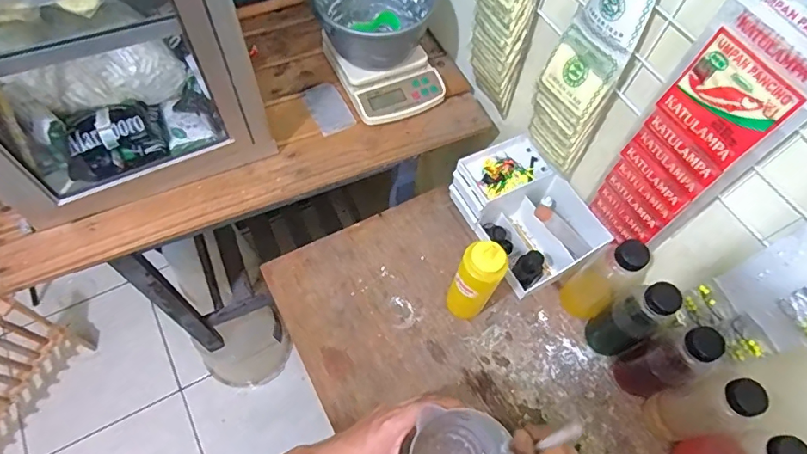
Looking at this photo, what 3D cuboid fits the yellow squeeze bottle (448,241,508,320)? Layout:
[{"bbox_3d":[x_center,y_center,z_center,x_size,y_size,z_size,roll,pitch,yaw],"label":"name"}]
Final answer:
[{"bbox_3d":[0.100,0.085,0.691,0.057,0.188,0.048,30,63,12],"label":"yellow squeeze bottle"}]

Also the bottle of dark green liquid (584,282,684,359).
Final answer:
[{"bbox_3d":[0.321,0.133,0.681,0.065,0.190,0.070,-29,67,-18],"label":"bottle of dark green liquid"}]

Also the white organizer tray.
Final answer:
[{"bbox_3d":[0.202,-0.022,0.807,0.153,0.102,0.233,-27,66,-18],"label":"white organizer tray"}]

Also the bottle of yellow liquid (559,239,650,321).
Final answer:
[{"bbox_3d":[0.298,0.074,0.710,0.080,0.189,0.063,-34,69,-20],"label":"bottle of yellow liquid"}]

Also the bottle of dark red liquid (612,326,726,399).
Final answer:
[{"bbox_3d":[0.355,0.190,0.655,0.057,0.186,0.074,-15,63,-12],"label":"bottle of dark red liquid"}]

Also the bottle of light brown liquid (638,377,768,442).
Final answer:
[{"bbox_3d":[0.389,0.240,0.630,0.052,0.193,0.061,-10,62,-10],"label":"bottle of light brown liquid"}]

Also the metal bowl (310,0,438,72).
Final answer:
[{"bbox_3d":[-0.048,-0.364,0.827,0.180,0.103,0.180,2,61,-3],"label":"metal bowl"}]

